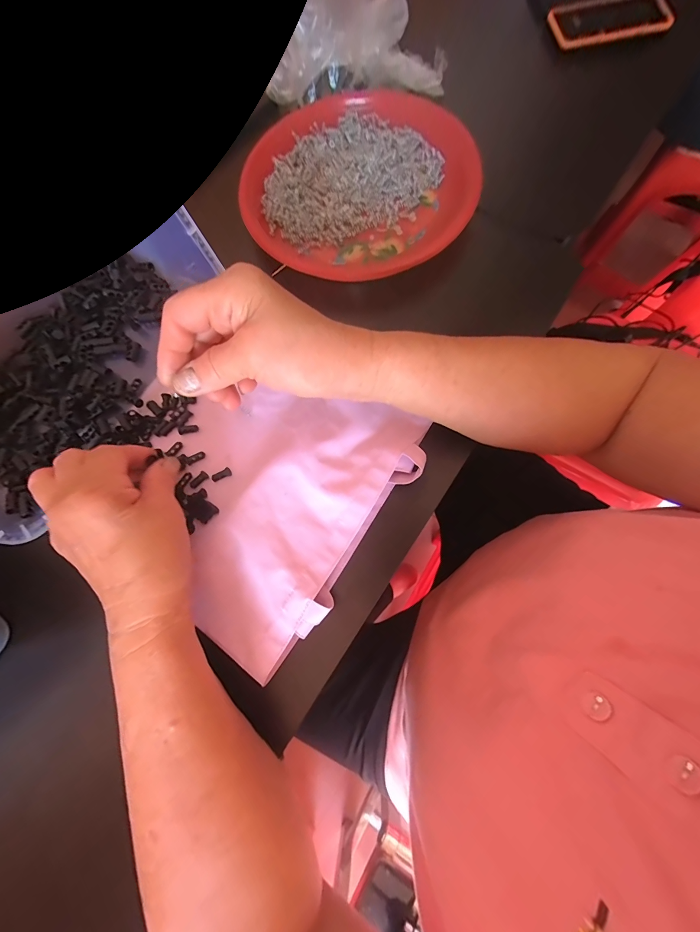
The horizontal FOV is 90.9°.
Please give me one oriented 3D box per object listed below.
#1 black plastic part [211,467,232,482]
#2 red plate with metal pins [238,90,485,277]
[{"bbox_3d":[-0.112,0.007,0.299,0.017,0.005,0.007,-22,74,-2],"label":"black plastic part"},{"bbox_3d":[0.008,-0.296,0.355,0.229,0.033,0.220,-1,75,4],"label":"red plate with metal pins"}]

